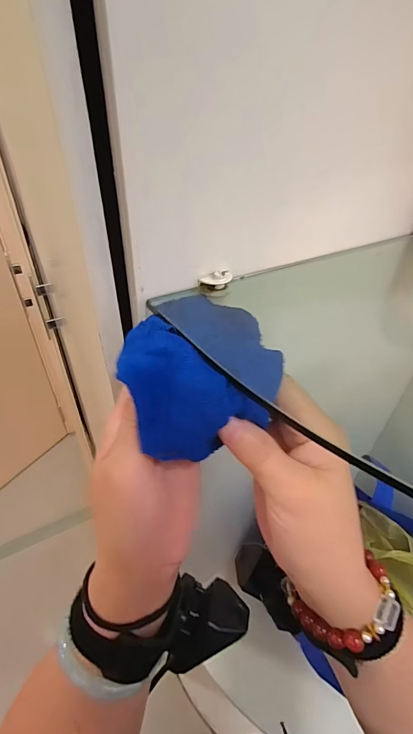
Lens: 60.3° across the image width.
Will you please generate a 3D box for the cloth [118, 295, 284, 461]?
[{"bbox_3d":[-0.005,-0.002,0.212,0.084,0.031,0.102,-8,43,-12],"label":"cloth"}]

